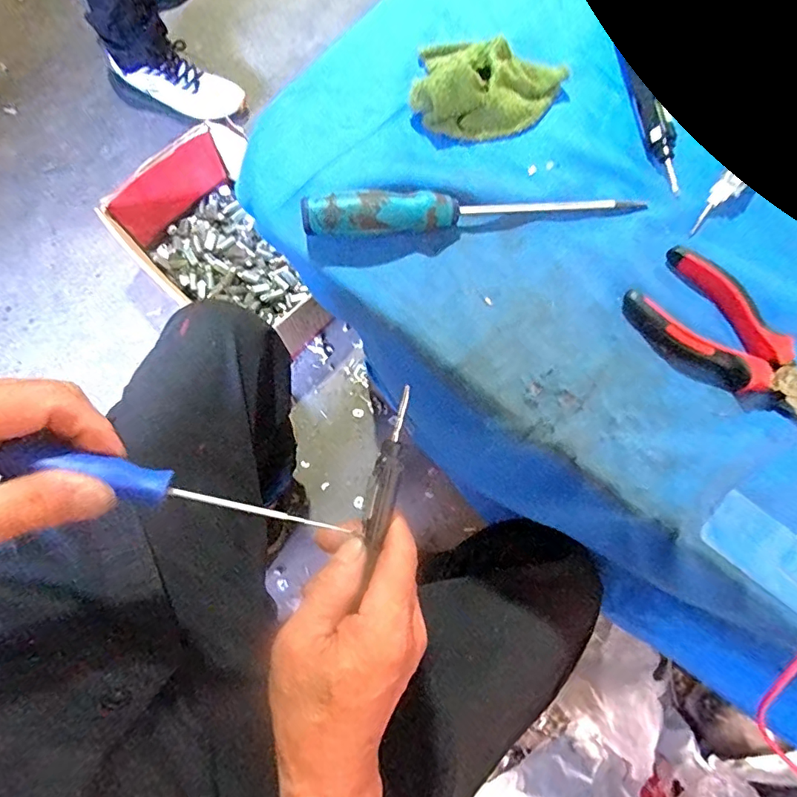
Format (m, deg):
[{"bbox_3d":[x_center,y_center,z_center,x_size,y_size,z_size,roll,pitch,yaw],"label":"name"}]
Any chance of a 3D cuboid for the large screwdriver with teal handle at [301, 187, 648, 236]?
[{"bbox_3d":[0.056,-0.134,0.357,0.240,0.031,0.026,-6,76,-3],"label":"large screwdriver with teal handle"}]

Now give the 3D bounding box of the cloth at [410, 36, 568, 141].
[{"bbox_3d":[0.069,-0.237,0.382,0.112,0.037,0.078,12,76,2],"label":"cloth"}]

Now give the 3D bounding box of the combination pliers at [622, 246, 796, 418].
[{"bbox_3d":[0.228,-0.030,0.344,0.068,0.018,0.153,-40,80,-10],"label":"combination pliers"}]

